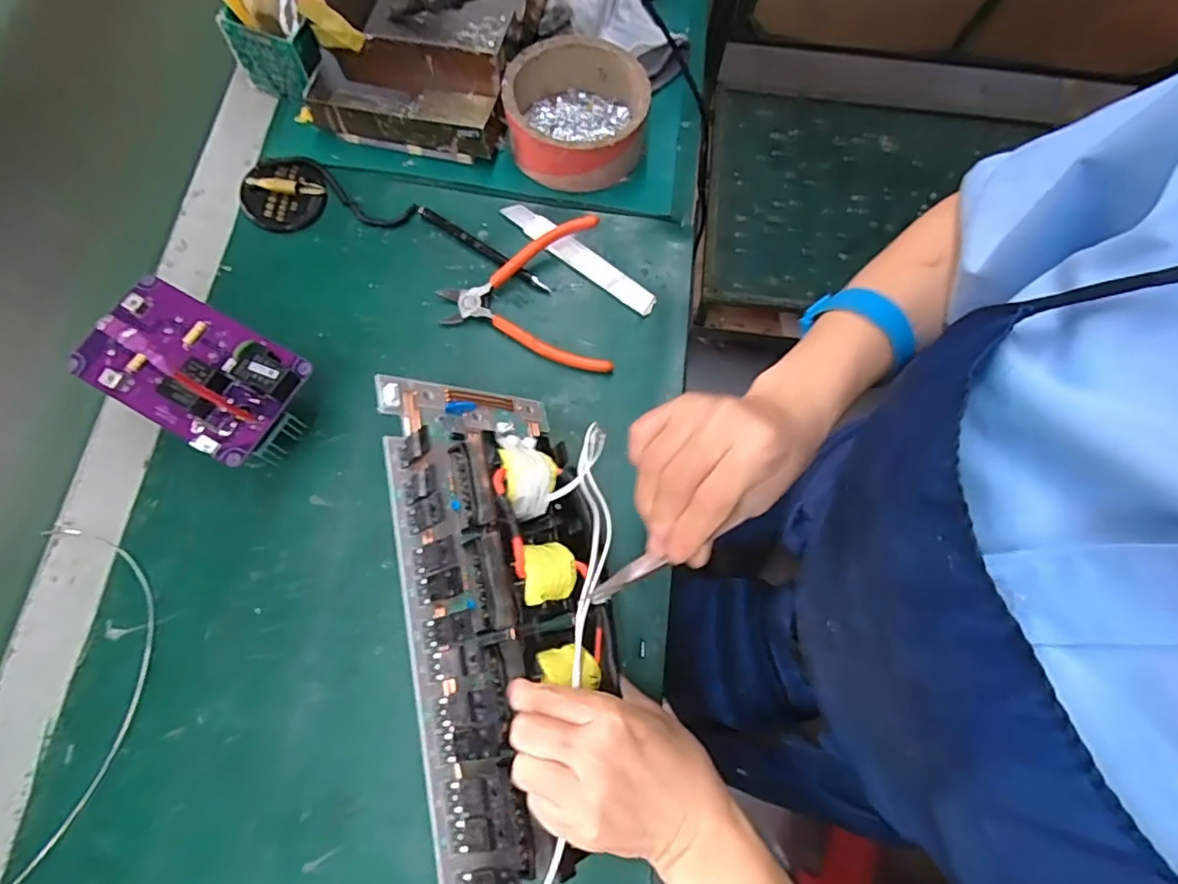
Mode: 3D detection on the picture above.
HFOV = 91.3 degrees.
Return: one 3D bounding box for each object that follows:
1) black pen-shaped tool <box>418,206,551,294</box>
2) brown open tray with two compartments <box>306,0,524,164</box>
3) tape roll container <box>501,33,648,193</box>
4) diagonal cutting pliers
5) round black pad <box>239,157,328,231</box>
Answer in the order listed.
[{"bbox_3d":[-0.090,-0.165,0.491,0.133,0.009,0.013,30,75,7],"label":"black pen-shaped tool"},{"bbox_3d":[-0.144,-0.427,0.537,0.190,0.065,0.329,10,73,2],"label":"brown open tray with two compartments"},{"bbox_3d":[-0.012,-0.288,0.505,0.116,0.052,0.117,0,73,-1],"label":"tape roll container"},{"bbox_3d":[-0.053,-0.114,0.469,0.132,0.026,0.128,-7,73,-4],"label":"diagonal cutting pliers"},{"bbox_3d":[-0.261,-0.213,0.494,0.062,0.018,0.066,0,73,-1],"label":"round black pad"}]

